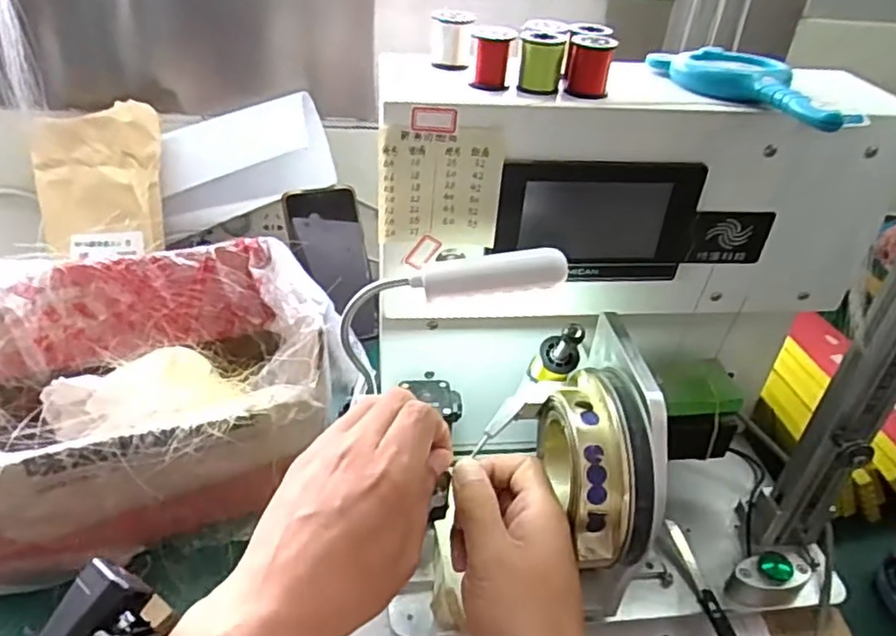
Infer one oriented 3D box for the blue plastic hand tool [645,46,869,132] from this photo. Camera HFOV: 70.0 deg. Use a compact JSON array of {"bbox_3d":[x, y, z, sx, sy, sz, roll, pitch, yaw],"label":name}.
[{"bbox_3d":[0.198,-0.145,0.399,0.054,0.020,0.150,-13,39,-23],"label":"blue plastic hand tool"}]

